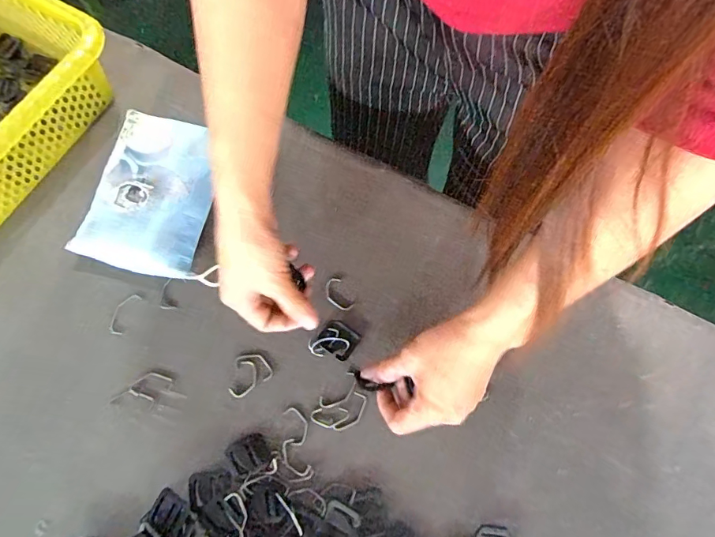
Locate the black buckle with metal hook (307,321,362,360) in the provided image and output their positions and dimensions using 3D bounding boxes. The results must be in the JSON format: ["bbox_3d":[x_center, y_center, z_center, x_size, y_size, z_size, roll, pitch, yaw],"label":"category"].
[{"bbox_3d":[-0.021,0.068,0.419,0.038,0.004,0.038,30,74,8],"label":"black buckle with metal hook"}]

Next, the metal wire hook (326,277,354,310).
[{"bbox_3d":[-0.020,0.026,0.434,0.020,0.004,0.035,-23,74,-9],"label":"metal wire hook"}]

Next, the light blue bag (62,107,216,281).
[{"bbox_3d":[-0.200,-0.073,0.446,0.111,0.036,0.160,13,72,3],"label":"light blue bag"}]

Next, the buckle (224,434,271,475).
[{"bbox_3d":[-0.096,0.162,0.387,0.034,0.004,0.029,-22,74,-8],"label":"buckle"}]

